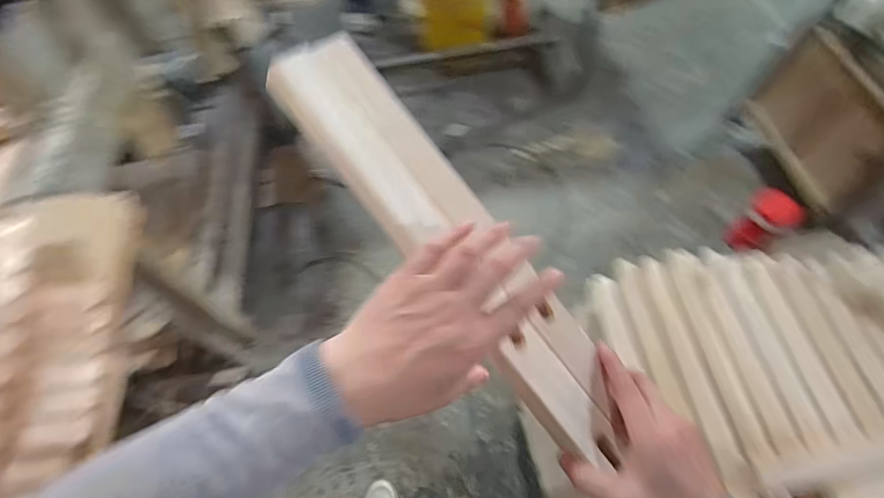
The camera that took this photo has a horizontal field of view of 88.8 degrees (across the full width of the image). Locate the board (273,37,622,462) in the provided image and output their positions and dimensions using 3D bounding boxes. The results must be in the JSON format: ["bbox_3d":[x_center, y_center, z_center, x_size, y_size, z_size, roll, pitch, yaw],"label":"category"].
[{"bbox_3d":[0.013,-0.005,0.346,0.074,0.022,0.369,-37,89,-15],"label":"board"}]

